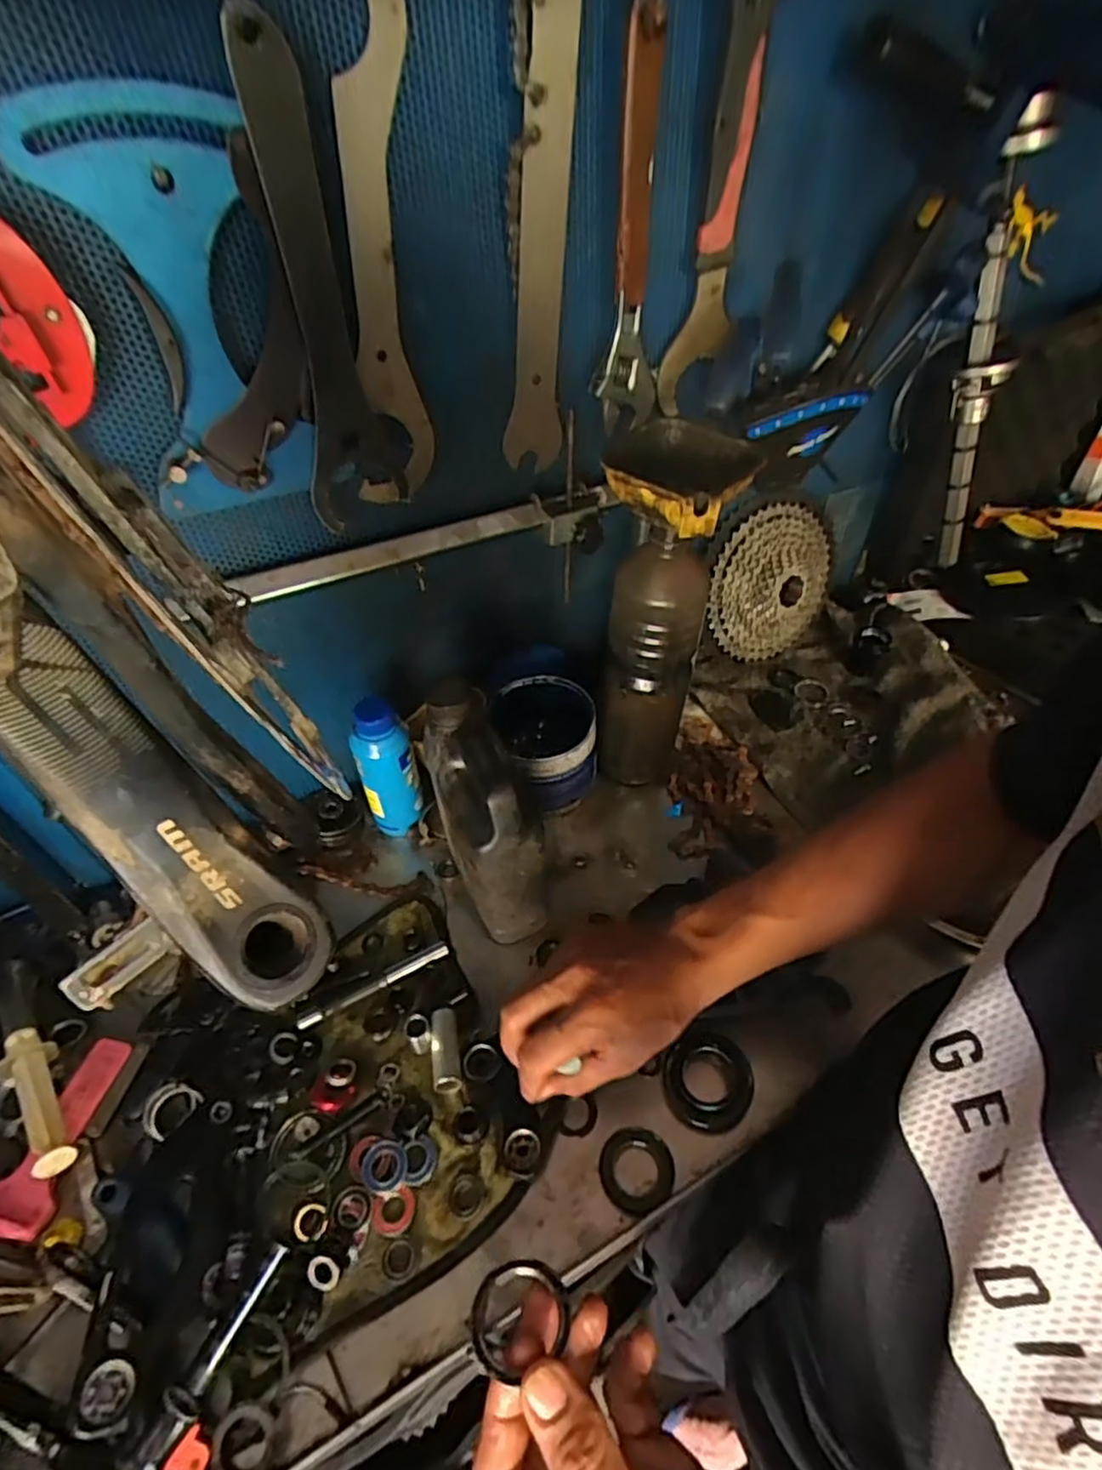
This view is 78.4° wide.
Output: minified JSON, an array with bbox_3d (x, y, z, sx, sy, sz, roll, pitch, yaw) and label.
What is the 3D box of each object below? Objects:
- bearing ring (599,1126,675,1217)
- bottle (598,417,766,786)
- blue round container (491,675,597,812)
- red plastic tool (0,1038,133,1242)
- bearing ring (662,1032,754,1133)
[{"bbox_3d":[0.056,0.284,0.442,0.048,0.014,0.046,-2,47,2],"label":"bearing ring"},{"bbox_3d":[0.089,-0.082,0.571,0.095,0.311,0.108,22,52,22],"label":"bottle"},{"bbox_3d":[-0.002,0.008,0.647,0.091,0.083,0.105,-17,48,-12],"label":"blue round container"},{"bbox_3d":[-0.336,0.267,0.458,0.044,0.010,0.116,15,52,-4],"label":"red plastic tool"},{"bbox_3d":[0.110,0.244,0.474,0.060,0.020,0.057,-2,47,2],"label":"bearing ring"}]

